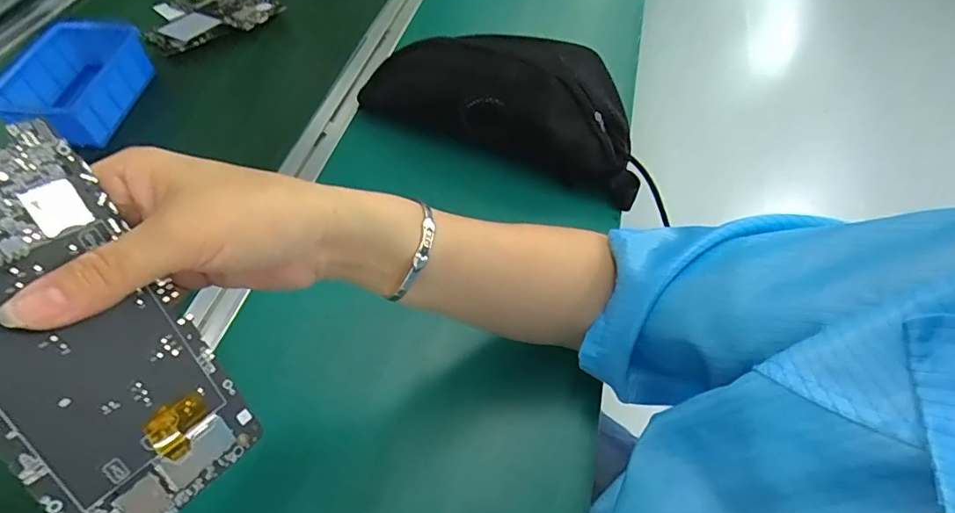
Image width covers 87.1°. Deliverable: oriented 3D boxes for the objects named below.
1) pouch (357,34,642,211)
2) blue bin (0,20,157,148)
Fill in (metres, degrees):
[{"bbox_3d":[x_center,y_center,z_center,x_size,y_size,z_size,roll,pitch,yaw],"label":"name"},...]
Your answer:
[{"bbox_3d":[0.040,-0.169,0.523,0.288,0.102,0.134,22,57,14],"label":"pouch"},{"bbox_3d":[-0.431,-0.188,0.536,0.104,0.045,0.149,5,55,2],"label":"blue bin"}]

